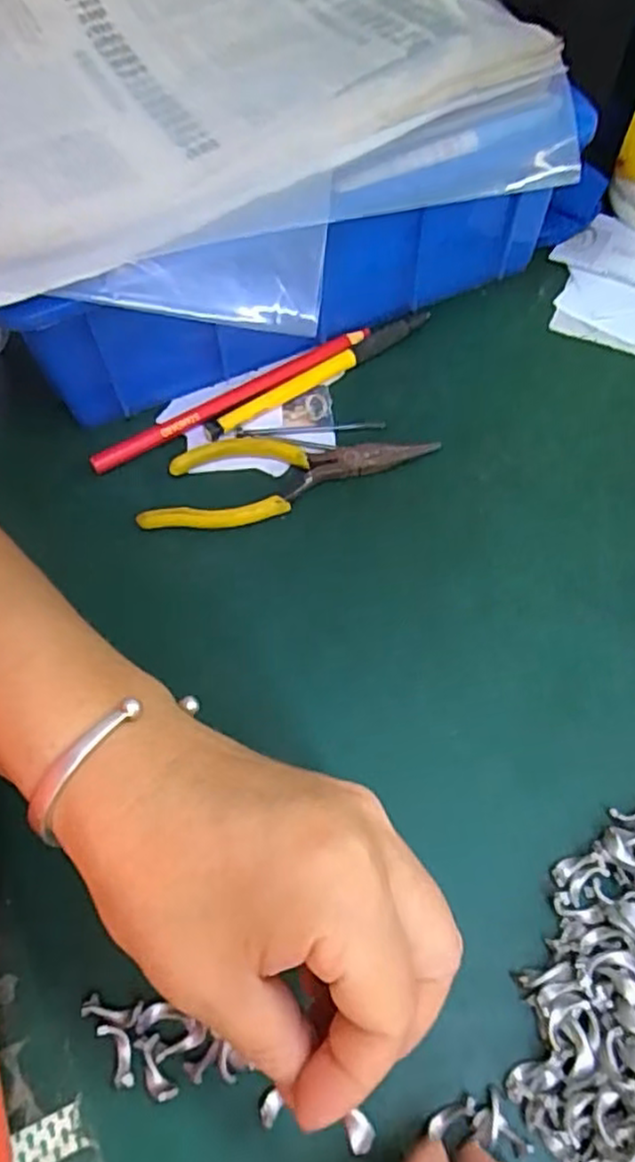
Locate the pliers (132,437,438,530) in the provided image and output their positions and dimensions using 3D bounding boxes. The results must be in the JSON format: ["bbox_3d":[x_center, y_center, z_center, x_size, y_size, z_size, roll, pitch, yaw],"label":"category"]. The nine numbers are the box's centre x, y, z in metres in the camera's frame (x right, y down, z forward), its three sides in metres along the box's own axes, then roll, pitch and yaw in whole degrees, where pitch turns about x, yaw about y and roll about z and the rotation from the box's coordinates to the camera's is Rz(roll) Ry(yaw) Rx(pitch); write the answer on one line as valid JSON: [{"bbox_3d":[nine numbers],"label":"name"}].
[{"bbox_3d":[-0.013,-0.049,0.341,0.139,0.010,0.046,-4,62,0],"label":"pliers"}]

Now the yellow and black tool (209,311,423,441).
[{"bbox_3d":[0.002,-0.110,0.371,0.137,0.008,0.010,-32,66,-14],"label":"yellow and black tool"}]

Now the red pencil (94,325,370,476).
[{"bbox_3d":[-0.043,-0.095,0.364,0.158,0.009,0.012,-29,65,-12],"label":"red pencil"}]

